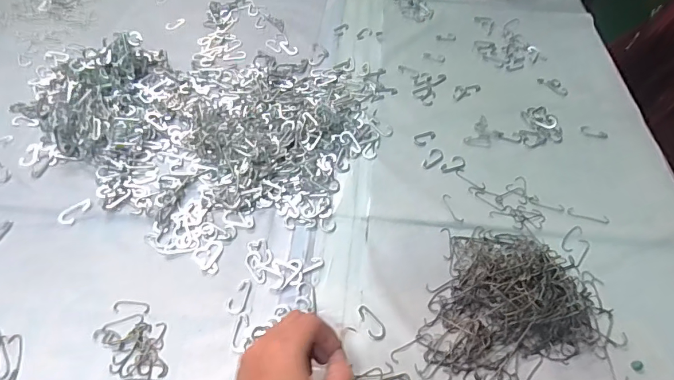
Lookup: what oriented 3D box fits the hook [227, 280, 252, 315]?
[{"bbox_3d":[-0.097,0.105,0.419,0.018,0.004,0.037,8,53,4],"label":"hook"}]

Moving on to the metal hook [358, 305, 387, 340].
[{"bbox_3d":[0.035,0.128,0.411,0.017,0.004,0.037,-18,55,-15],"label":"metal hook"}]

